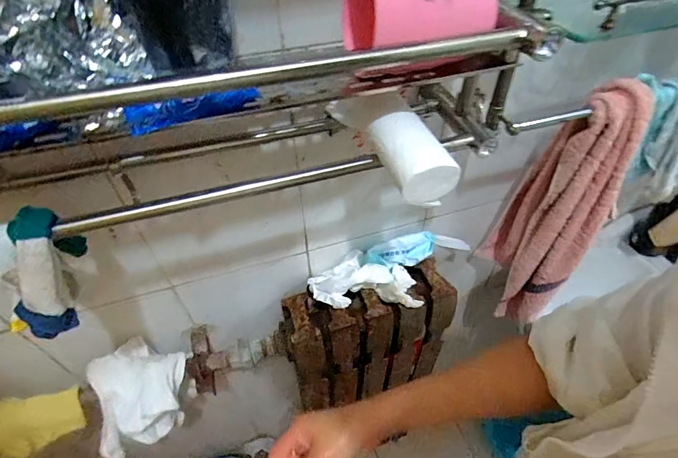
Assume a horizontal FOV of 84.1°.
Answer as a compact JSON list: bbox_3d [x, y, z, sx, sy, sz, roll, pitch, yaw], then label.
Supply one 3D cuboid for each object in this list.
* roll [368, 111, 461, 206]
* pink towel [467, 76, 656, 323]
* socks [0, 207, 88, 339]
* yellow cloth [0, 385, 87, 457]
[{"bbox_3d":[0.061,-0.062,0.320,0.055,0.043,0.080,-12,47,-10],"label":"roll"},{"bbox_3d":[0.315,-0.012,0.566,0.127,0.399,0.084,14,48,14],"label":"pink towel"},{"bbox_3d":[-0.242,0.035,0.306,0.070,0.089,0.056,-35,55,-28],"label":"socks"},{"bbox_3d":[-0.433,0.261,0.504,0.153,0.032,0.075,1,61,-21],"label":"yellow cloth"}]

